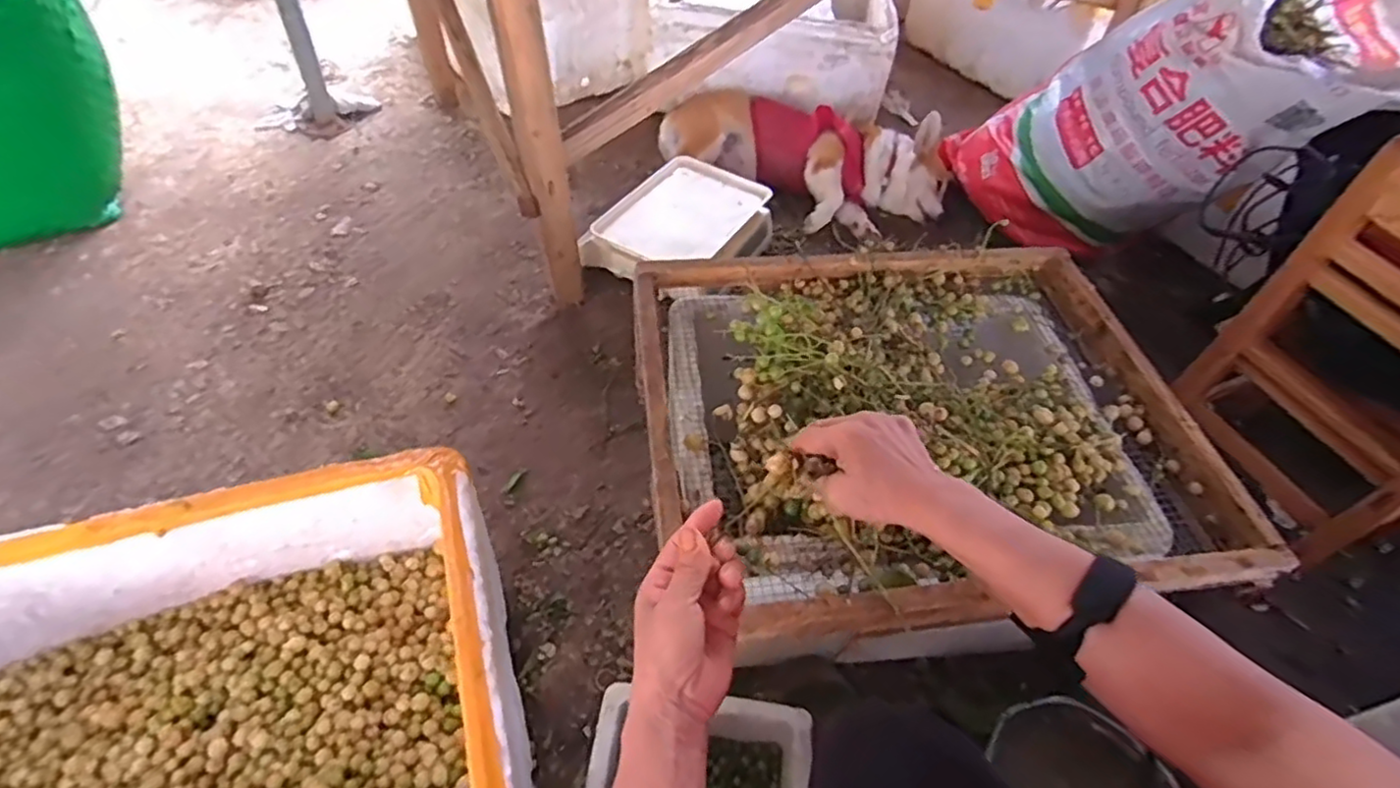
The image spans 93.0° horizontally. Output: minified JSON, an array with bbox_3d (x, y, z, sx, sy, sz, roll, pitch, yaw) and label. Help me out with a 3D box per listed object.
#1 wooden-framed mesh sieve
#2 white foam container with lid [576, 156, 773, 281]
[{"bbox_3d":[0.237,0.001,0.722,0.577,0.075,0.468,-4,51,-7],"label":"wooden-framed mesh sieve"},{"bbox_3d":[-0.032,-0.319,1.319,0.249,0.123,0.353,29,54,18],"label":"white foam container with lid"}]

